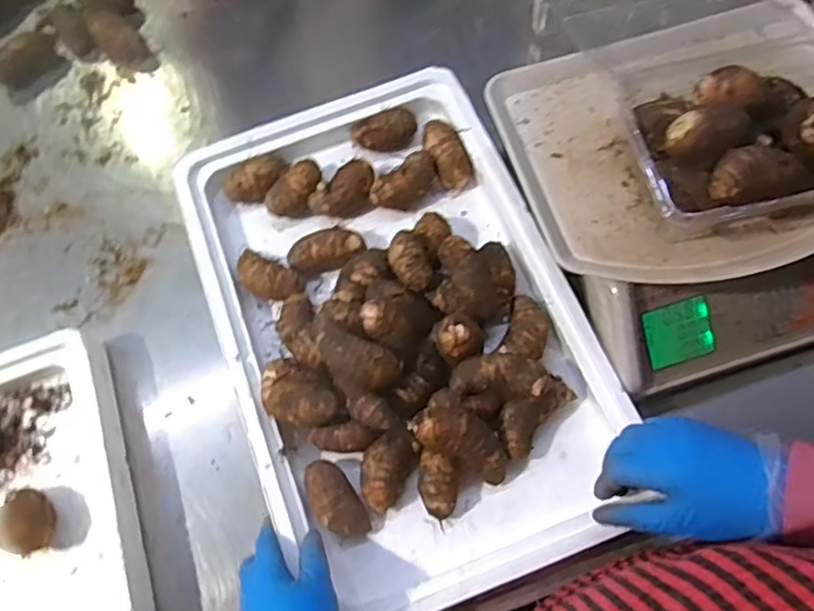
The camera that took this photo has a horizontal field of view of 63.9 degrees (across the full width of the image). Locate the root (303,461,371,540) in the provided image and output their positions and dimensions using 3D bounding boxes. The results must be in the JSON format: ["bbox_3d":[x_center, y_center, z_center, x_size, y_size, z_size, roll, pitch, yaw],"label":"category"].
[{"bbox_3d":[-0.058,0.157,0.526,0.034,0.030,0.066,-33,69,-8],"label":"root"}]

